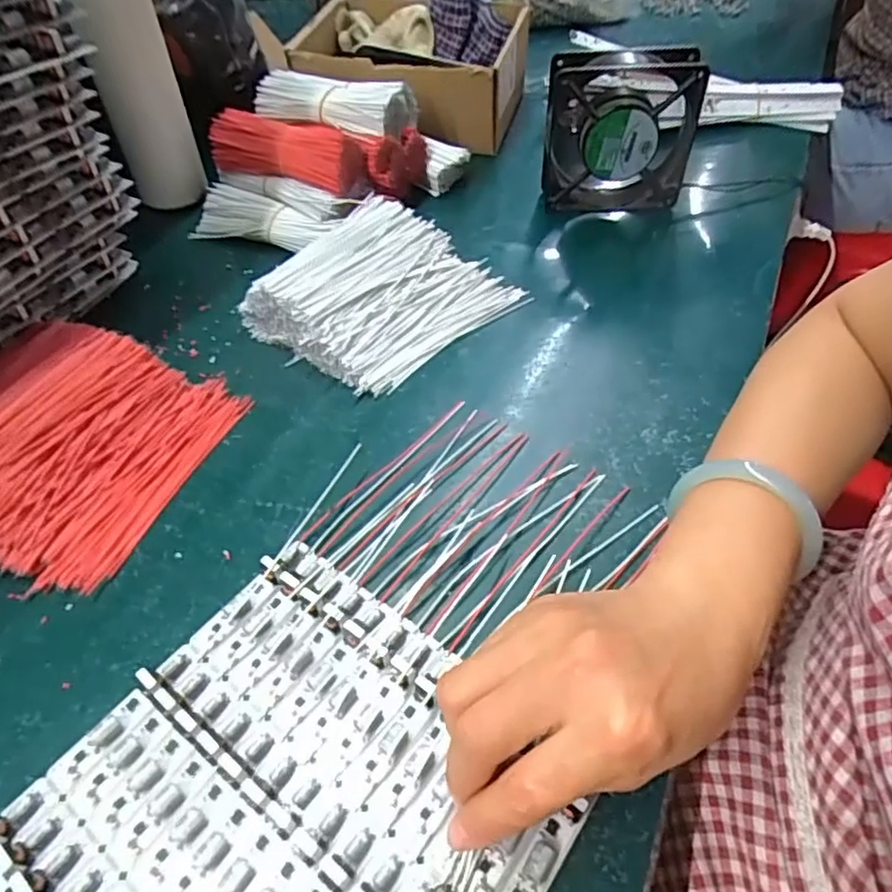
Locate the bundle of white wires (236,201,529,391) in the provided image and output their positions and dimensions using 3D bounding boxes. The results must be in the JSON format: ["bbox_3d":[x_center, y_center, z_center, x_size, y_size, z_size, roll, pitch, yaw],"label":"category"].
[{"bbox_3d":[-0.048,-0.119,0.469,0.157,0.043,0.159,29,55,25],"label":"bundle of white wires"}]

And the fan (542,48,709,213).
[{"bbox_3d":[0.147,-0.263,0.534,0.123,0.126,0.043,2,48,4],"label":"fan"}]

